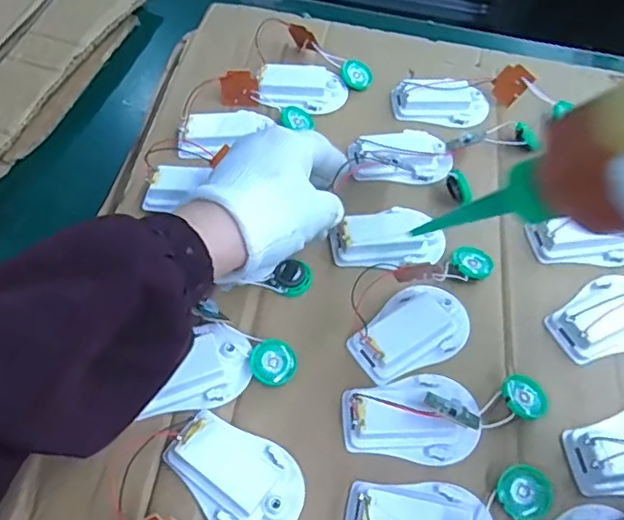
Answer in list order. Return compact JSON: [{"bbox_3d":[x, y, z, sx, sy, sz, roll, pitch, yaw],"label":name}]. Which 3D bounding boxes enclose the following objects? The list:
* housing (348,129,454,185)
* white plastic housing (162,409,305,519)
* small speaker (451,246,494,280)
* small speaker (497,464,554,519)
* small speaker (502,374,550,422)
[{"bbox_3d":[0.069,-0.082,0.463,0.078,0.014,0.042,-1,58,-4],"label":"housing"},{"bbox_3d":[-0.041,0.118,0.324,0.076,0.017,0.051,30,62,15],"label":"white plastic housing"},{"bbox_3d":[0.111,0.002,0.415,0.027,0.013,0.024,-14,60,-12],"label":"small speaker"},{"bbox_3d":[0.117,0.129,0.328,0.028,0.010,0.028,-1,70,3],"label":"small speaker"},{"bbox_3d":[0.129,0.083,0.357,0.031,0.009,0.027,25,62,-7],"label":"small speaker"}]

